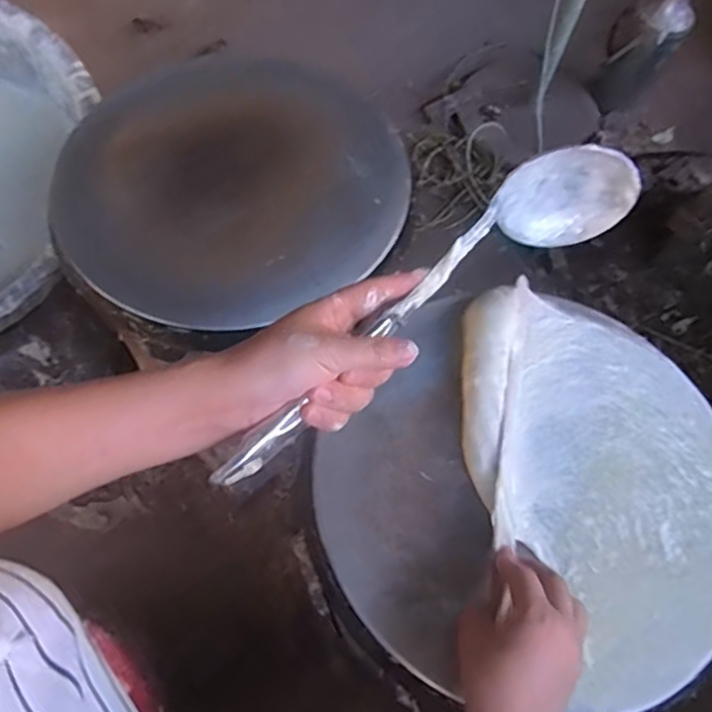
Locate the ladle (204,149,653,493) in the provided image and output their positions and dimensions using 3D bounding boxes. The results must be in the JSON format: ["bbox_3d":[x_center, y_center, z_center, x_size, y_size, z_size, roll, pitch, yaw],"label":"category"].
[{"bbox_3d":[0.045,-0.031,0.394,0.324,0.079,0.060,-38,72,-15],"label":"ladle"}]

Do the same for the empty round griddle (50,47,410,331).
[{"bbox_3d":[-0.135,-0.183,0.650,0.335,0.027,0.317,-1,74,3],"label":"empty round griddle"}]

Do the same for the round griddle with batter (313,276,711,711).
[{"bbox_3d":[0.163,0.102,0.524,0.334,0.039,0.354,1,64,-3],"label":"round griddle with batter"}]

